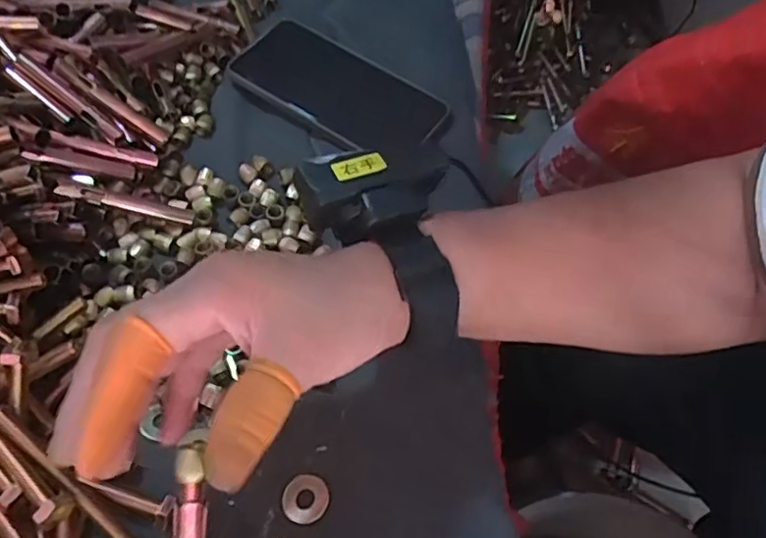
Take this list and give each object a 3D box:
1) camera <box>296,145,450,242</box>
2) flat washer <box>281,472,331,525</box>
[{"bbox_3d":[-0.002,-0.036,0.294,0.069,0.023,0.039,-11,59,-9],"label":"camera"},{"bbox_3d":[-0.041,0.121,0.332,0.026,0.004,0.024,-10,53,13],"label":"flat washer"}]

